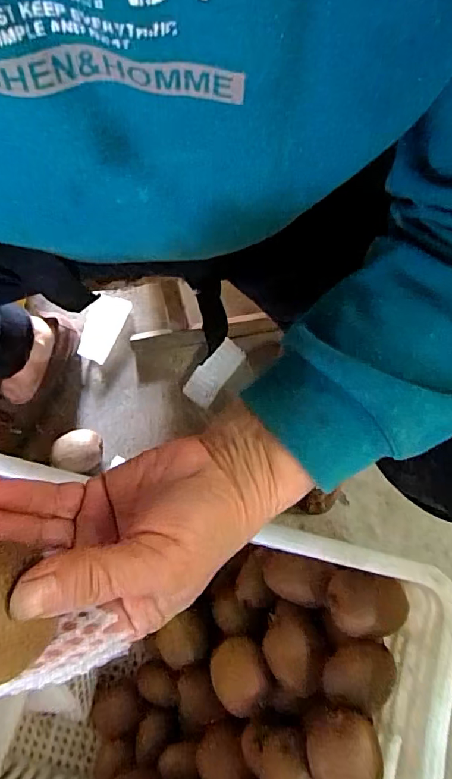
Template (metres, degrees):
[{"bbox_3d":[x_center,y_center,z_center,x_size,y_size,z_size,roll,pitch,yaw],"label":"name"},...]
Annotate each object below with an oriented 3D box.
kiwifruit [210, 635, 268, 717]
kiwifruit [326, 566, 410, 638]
[{"bbox_3d":[0.012,0.269,0.448,0.053,0.055,0.064,-11,77,-2],"label":"kiwifruit"},{"bbox_3d":[0.125,0.186,0.415,0.069,0.040,0.052,4,77,2],"label":"kiwifruit"}]

